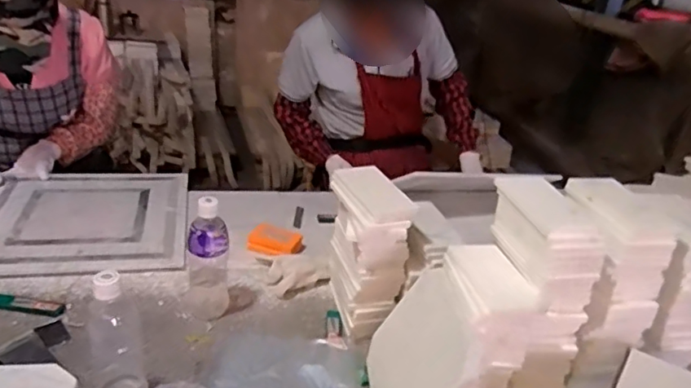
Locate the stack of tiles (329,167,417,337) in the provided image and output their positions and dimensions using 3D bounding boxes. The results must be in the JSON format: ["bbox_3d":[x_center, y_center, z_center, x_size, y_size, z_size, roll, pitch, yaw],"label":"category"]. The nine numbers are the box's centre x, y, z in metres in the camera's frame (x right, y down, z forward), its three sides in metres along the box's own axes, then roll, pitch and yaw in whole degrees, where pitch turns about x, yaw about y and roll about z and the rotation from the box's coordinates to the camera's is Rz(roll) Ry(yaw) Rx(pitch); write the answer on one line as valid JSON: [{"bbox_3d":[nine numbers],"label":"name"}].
[{"bbox_3d":[0.033,0.093,0.932,0.094,0.240,0.172,-1,26,-16],"label":"stack of tiles"}]

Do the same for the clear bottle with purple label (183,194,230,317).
[{"bbox_3d":[-0.224,0.104,0.906,0.073,0.197,0.070,-2,26,-17],"label":"clear bottle with purple label"}]

